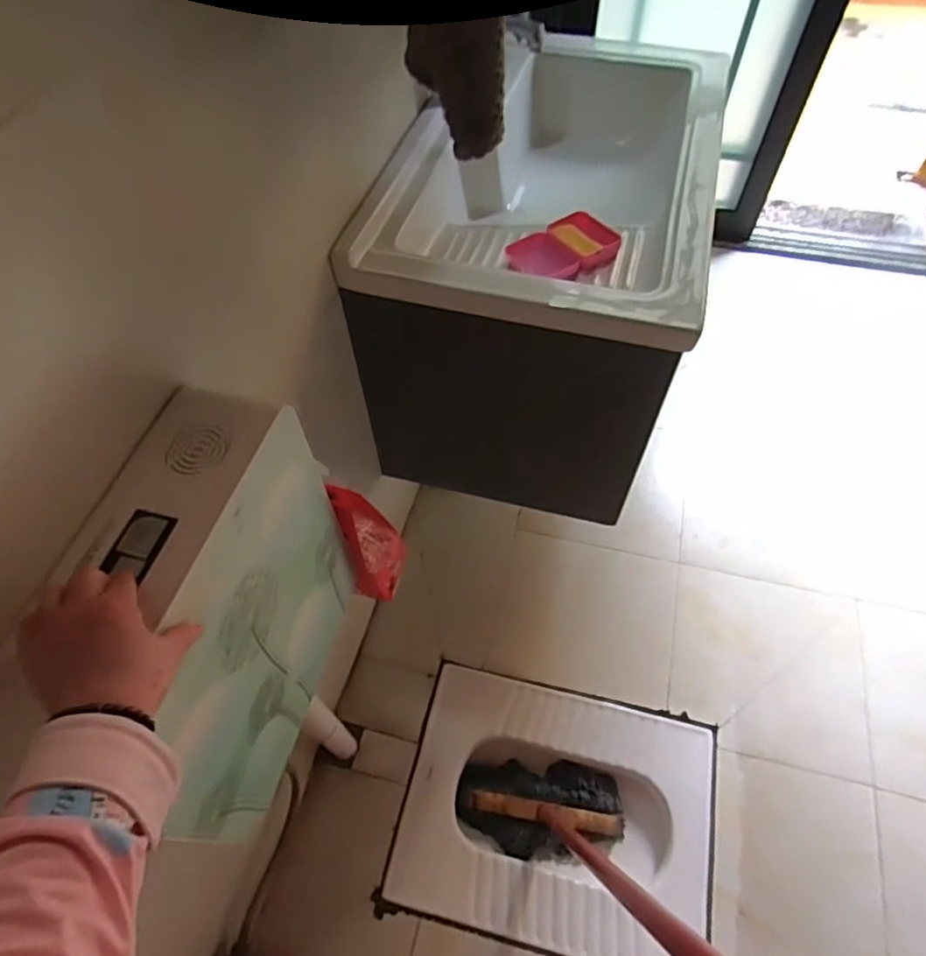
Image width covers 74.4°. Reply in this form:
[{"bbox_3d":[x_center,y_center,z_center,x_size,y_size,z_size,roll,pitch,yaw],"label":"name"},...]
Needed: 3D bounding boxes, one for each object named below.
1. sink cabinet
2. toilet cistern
[{"bbox_3d":[0.185,-0.417,1.210,0.513,0.528,0.798,15,58,11],"label":"sink cabinet"},{"bbox_3d":[-0.248,0.159,0.637,0.102,0.366,0.350,11,59,11],"label":"toilet cistern"}]

